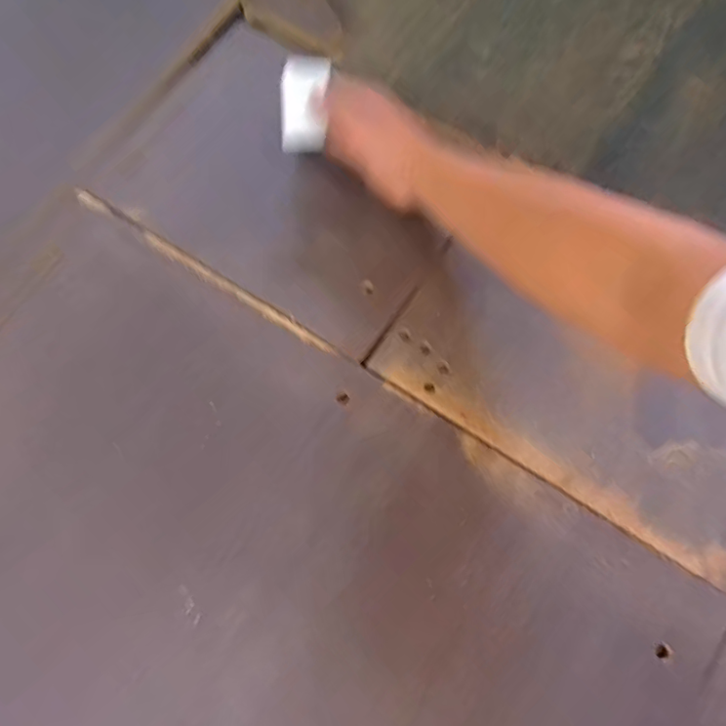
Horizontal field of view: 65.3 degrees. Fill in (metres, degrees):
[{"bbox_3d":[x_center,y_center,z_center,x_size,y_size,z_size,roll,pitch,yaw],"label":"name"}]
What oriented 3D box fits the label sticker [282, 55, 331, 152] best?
[{"bbox_3d":[-0.054,-0.235,0.516,0.038,0.013,0.079,9,107,5],"label":"label sticker"}]

